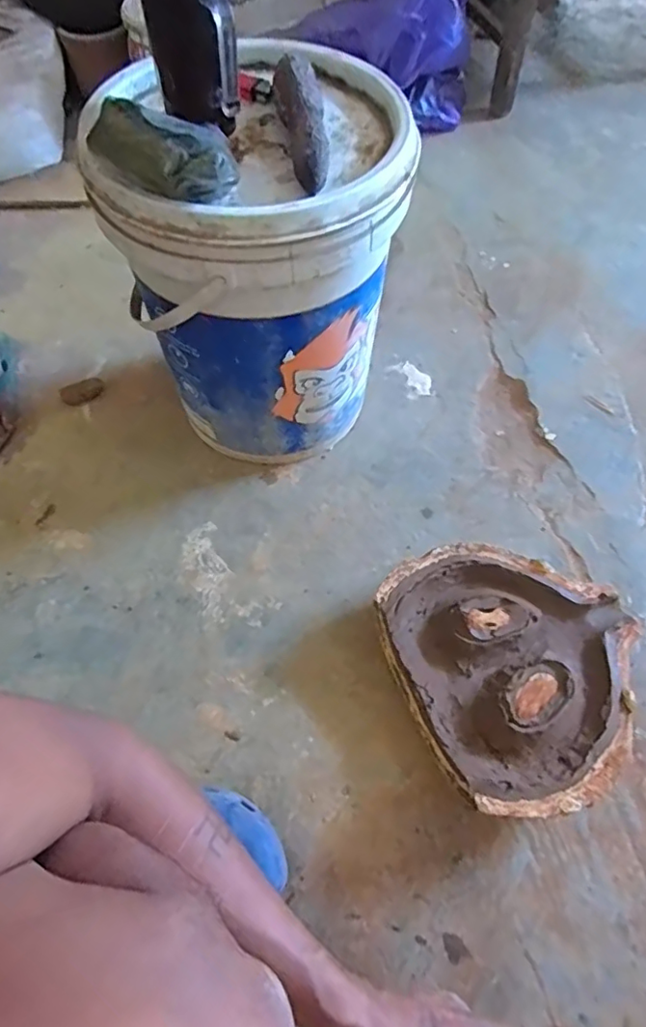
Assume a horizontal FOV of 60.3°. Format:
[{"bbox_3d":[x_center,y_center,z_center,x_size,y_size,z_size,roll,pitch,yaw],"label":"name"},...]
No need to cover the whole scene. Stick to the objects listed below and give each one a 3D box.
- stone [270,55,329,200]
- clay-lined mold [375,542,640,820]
[{"bbox_3d":[-0.017,-0.354,0.497,0.043,0.034,0.176,-7,60,-5],"label":"stone"},{"bbox_3d":[0.215,0.157,0.607,0.254,0.070,0.276,-20,63,-10],"label":"clay-lined mold"}]

